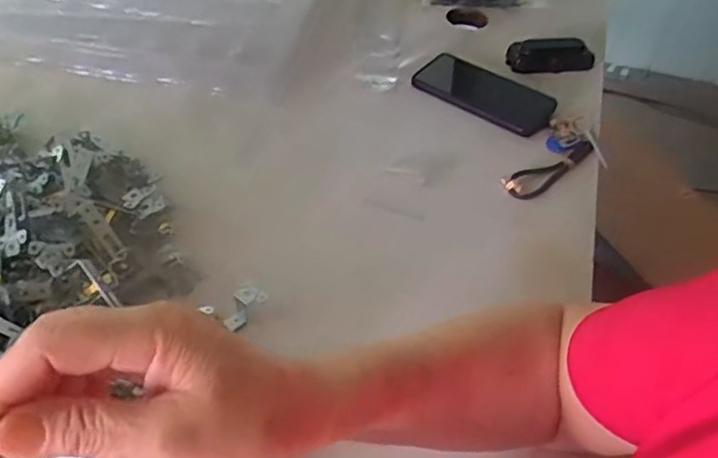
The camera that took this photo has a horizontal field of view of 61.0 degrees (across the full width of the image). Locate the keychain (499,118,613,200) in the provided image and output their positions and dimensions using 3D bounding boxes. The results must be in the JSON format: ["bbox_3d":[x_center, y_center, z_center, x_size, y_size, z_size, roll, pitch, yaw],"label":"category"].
[{"bbox_3d":[0.206,-0.079,0.668,0.137,0.028,0.071,-25,55,-24],"label":"keychain"}]

